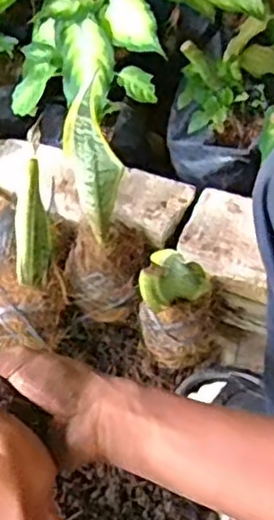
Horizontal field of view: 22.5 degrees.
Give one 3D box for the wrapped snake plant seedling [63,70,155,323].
[{"bbox_3d":[-0.042,-0.049,0.796,0.095,0.296,0.112,20,59,18],"label":"wrapped snake plant seedling"}]

